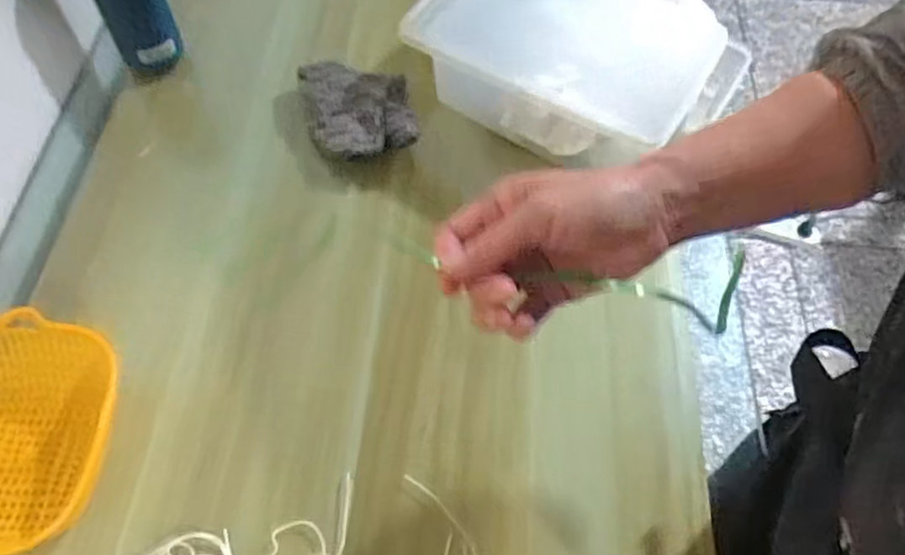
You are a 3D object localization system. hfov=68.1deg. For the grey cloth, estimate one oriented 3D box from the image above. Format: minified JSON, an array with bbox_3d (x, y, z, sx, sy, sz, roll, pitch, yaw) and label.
[{"bbox_3d":[-0.101,-0.179,0.708,0.113,0.042,0.129,-8,61,-7],"label":"grey cloth"}]

